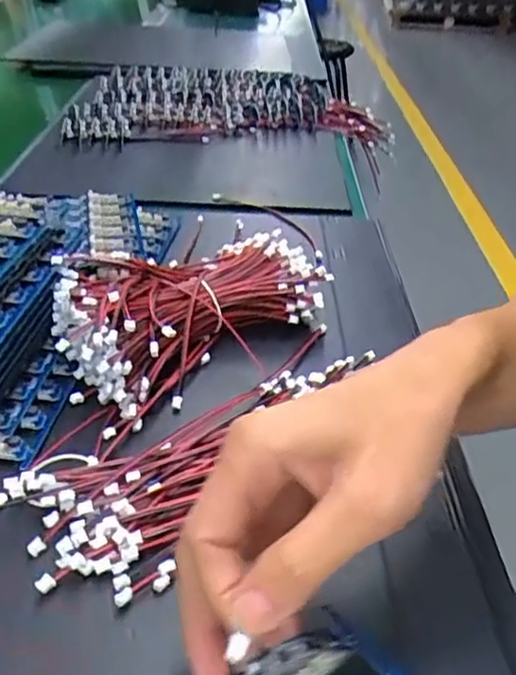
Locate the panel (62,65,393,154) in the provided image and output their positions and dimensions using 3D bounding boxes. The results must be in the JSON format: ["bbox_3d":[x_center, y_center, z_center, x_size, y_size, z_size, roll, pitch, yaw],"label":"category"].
[{"bbox_3d":[-0.040,-0.345,0.970,0.453,0.041,0.290,-4,34,-10],"label":"panel"}]

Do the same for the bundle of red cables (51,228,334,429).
[{"bbox_3d":[-0.052,-0.030,0.460,0.194,0.055,0.123,-28,44,-37],"label":"bundle of red cables"}]

